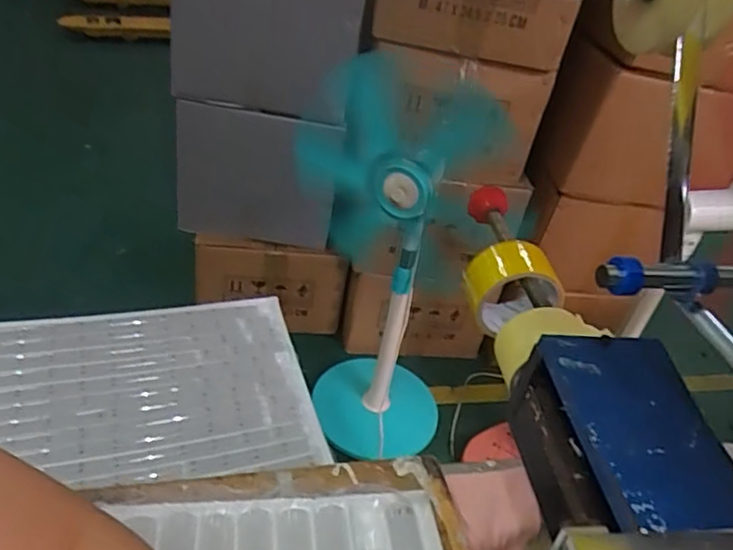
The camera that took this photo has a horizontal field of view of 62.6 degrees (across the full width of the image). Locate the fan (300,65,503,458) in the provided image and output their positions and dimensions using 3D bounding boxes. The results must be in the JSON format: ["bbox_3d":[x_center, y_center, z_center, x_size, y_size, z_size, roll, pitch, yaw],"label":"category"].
[{"bbox_3d":[0.047,0.003,1.223,0.345,0.716,0.343,9,37,-3],"label":"fan"}]

